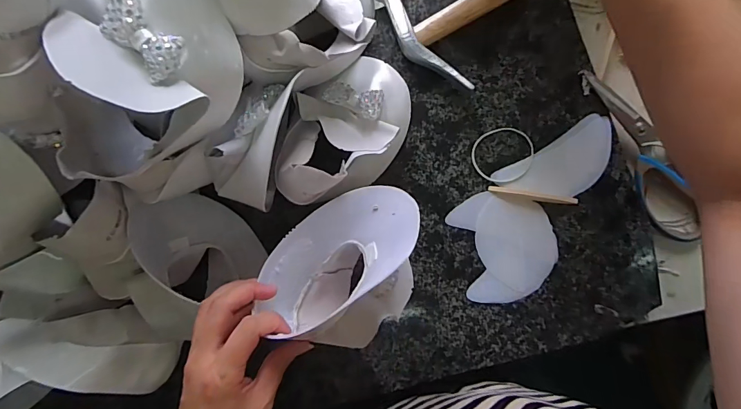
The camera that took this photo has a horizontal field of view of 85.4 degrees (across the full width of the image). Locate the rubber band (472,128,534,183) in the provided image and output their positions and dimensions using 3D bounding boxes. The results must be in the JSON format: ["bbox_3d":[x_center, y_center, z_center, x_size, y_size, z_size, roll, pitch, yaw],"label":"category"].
[{"bbox_3d":[0.131,-0.049,0.396,0.057,0.004,0.054,0,91,9],"label":"rubber band"}]

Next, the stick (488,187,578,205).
[{"bbox_3d":[0.158,-0.008,0.393,0.082,0.004,0.008,9,92,9],"label":"stick"}]

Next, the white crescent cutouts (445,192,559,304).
[{"bbox_3d":[0.135,0.041,0.400,0.092,0.004,0.107,-18,88,9],"label":"white crescent cutouts"}]

